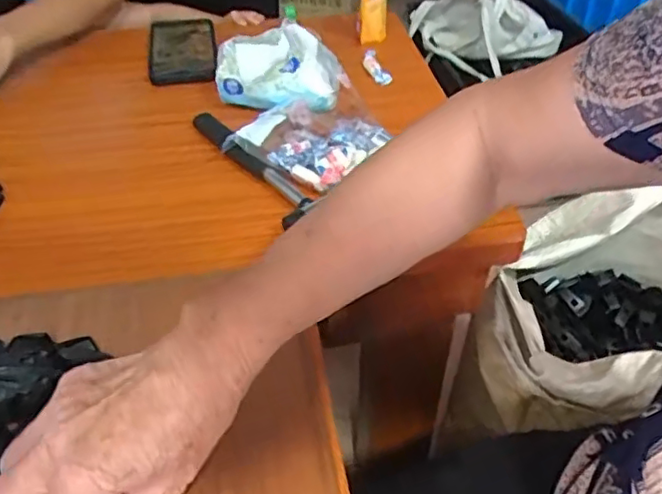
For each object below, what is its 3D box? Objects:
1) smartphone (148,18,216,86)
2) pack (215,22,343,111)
[{"bbox_3d":[-0.183,-0.249,0.762,0.076,0.014,0.156,-7,43,-9],"label":"smartphone"},{"bbox_3d":[-0.057,-0.188,0.658,0.130,0.085,0.109,5,42,4],"label":"pack"}]

